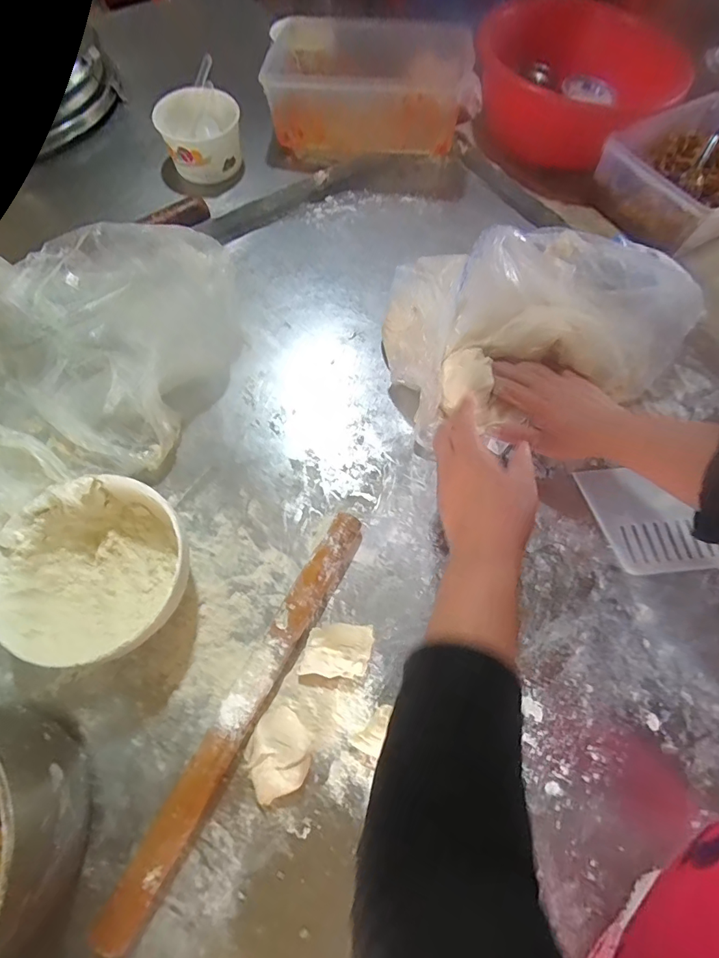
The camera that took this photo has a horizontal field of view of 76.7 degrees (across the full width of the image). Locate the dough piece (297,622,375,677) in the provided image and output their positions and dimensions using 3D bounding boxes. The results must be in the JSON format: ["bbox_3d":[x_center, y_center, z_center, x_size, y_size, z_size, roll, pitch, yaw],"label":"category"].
[{"bbox_3d":[-0.019,0.156,0.417,0.060,0.033,0.047,7,68,2],"label":"dough piece"}]

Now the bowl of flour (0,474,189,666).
[{"bbox_3d":[-0.231,0.085,0.415,0.157,0.082,0.151,0,68,-1],"label":"bowl of flour"}]

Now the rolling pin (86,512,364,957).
[{"bbox_3d":[-0.095,0.190,0.399,0.032,0.037,0.364,27,70,10],"label":"rolling pin"}]

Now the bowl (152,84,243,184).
[{"bbox_3d":[-0.219,-0.478,0.636,0.109,0.082,0.102,1,67,-1],"label":"bowl"}]

